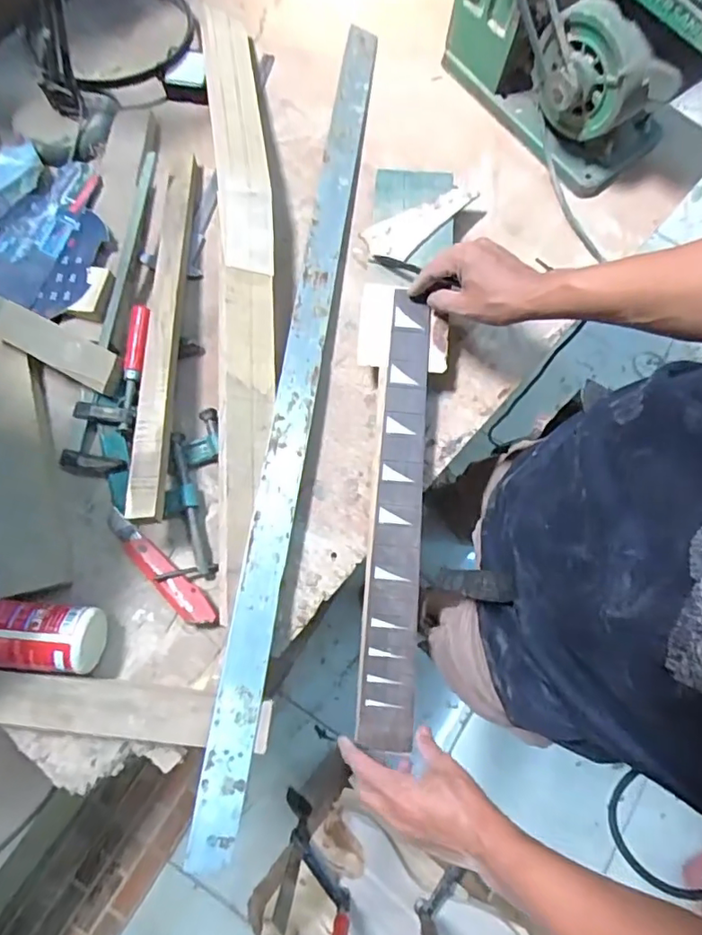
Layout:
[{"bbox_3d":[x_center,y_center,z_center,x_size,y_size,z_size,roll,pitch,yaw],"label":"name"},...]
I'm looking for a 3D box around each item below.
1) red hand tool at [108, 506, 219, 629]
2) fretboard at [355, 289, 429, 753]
[{"bbox_3d":[-0.215,0.112,0.625,0.181,0.030,0.031,44,78,9],"label":"red hand tool"},{"bbox_3d":[0.052,0.051,0.610,0.055,0.014,0.483,4,82,-1],"label":"fretboard"}]

